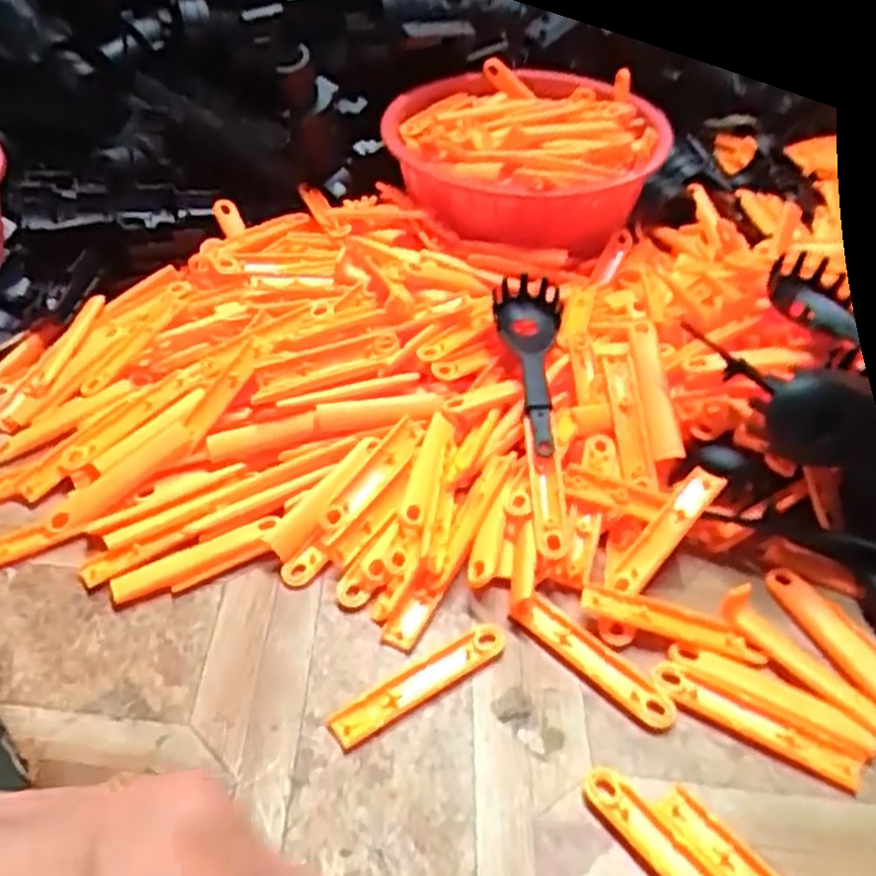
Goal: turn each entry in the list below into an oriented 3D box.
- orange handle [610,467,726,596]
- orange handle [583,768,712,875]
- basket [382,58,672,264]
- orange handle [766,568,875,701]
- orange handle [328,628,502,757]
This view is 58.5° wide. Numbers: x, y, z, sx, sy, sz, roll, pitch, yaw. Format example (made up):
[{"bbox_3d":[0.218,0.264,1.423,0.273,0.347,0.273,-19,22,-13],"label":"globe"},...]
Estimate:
[{"bbox_3d":[0.100,0.040,0.344,0.015,0.006,0.073,33,67,32],"label":"orange handle"},{"bbox_3d":[0.078,0.139,0.255,0.015,0.004,0.075,-28,49,-26],"label":"orange handle"},{"bbox_3d":[0.061,-0.187,0.531,0.180,0.059,0.189,-1,42,1],"label":"basket"},{"bbox_3d":[0.168,0.086,0.306,0.021,0.006,0.096,-16,44,-15],"label":"orange handle"},{"bbox_3d":[-0.006,0.095,0.305,0.078,0.006,0.013,-26,48,-25],"label":"orange handle"}]

